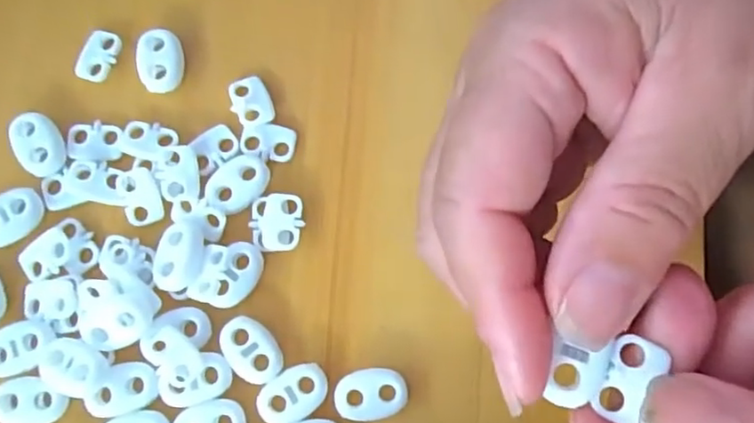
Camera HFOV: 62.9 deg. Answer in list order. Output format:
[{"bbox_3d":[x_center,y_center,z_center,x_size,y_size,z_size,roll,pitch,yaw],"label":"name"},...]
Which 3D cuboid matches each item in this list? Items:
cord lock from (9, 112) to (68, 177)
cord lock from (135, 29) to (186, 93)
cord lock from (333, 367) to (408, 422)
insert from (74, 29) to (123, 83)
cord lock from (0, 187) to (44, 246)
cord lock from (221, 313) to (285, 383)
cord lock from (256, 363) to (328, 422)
[{"bbox_3d":[-0.113,-0.023,0.205,0.015,0.004,0.021,-27,78,-8],"label":"cord lock"},{"bbox_3d":[-0.074,-0.051,0.211,0.015,0.007,0.021,-15,77,-6],"label":"cord lock"},{"bbox_3d":[-0.002,0.057,0.192,0.022,0.006,0.015,-6,76,-3],"label":"cord lock"},{"bbox_3d":[-0.097,-0.054,0.212,0.013,0.004,0.018,13,76,2],"label":"insert"},{"bbox_3d":[-0.120,0.002,0.200,0.022,0.004,0.014,-36,79,-10],"label":"cord lock"},{"bbox_3d":[-0.040,0.043,0.192,0.015,0.004,0.023,-40,80,-11],"label":"cord lock"},{"bbox_3d":[-0.026,0.056,0.189,0.022,0.004,0.015,-23,77,-7],"label":"cord lock"}]

